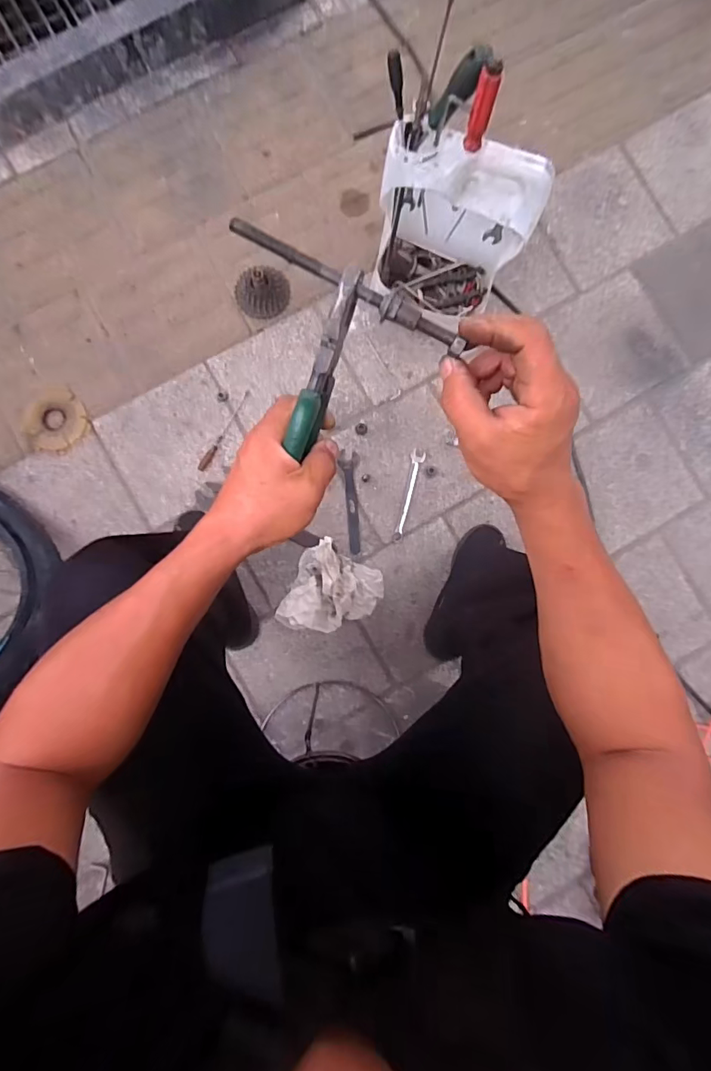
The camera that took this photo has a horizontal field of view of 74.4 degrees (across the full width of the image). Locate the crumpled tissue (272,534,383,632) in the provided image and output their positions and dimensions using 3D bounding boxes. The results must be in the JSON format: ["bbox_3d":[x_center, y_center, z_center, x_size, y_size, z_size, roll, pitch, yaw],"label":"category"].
[{"bbox_3d":[-0.044,0.115,0.896,0.169,0.070,0.182,28,87,-1],"label":"crumpled tissue"}]

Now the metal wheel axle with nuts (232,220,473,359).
[{"bbox_3d":[-0.002,-0.172,0.326,0.181,0.013,0.016,26,90,-3],"label":"metal wheel axle with nuts"}]

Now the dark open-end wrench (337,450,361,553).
[{"bbox_3d":[-0.009,-0.067,0.937,0.035,0.009,0.203,-2,88,-3],"label":"dark open-end wrench"}]

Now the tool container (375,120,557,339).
[{"bbox_3d":[0.151,-0.507,0.787,0.227,0.388,0.147,12,88,-2],"label":"tool container"}]

